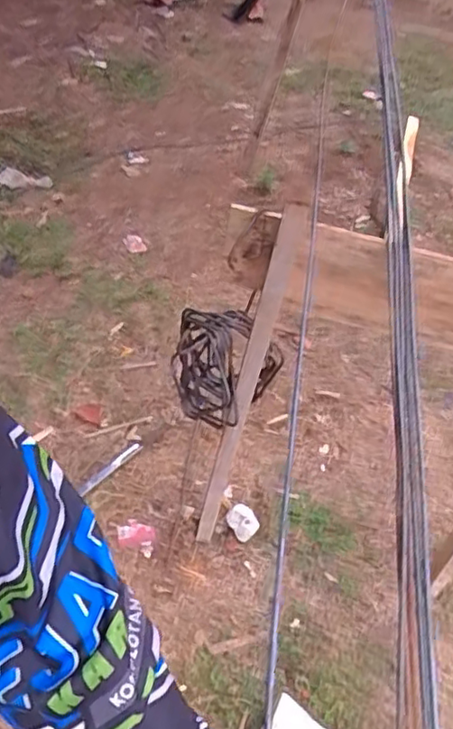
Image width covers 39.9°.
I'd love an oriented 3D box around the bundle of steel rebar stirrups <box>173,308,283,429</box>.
[{"bbox_3d":[-0.017,0.007,1.198,0.205,0.218,0.117,31,48,16],"label":"bundle of steel rebar stirrups"}]

